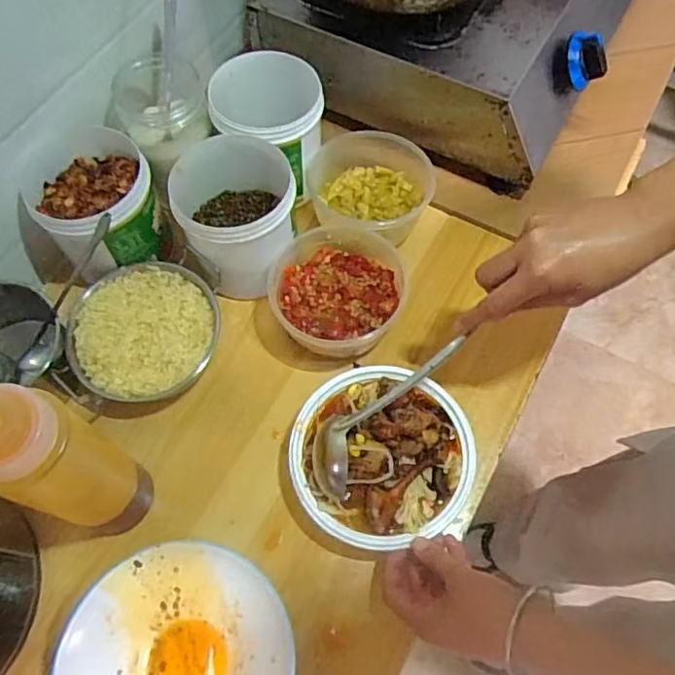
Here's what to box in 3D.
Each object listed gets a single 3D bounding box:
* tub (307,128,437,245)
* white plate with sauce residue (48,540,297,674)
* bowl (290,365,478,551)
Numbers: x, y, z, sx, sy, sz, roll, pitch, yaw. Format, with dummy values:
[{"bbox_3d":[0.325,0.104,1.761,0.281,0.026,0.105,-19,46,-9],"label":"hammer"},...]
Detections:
[{"bbox_3d":[0.033,-0.157,0.636,0.128,0.058,0.128,9,65,5],"label":"tub"},{"bbox_3d":[-0.121,0.251,0.457,0.173,0.049,0.164,0,65,1],"label":"white plate with sauce residue"},{"bbox_3d":[0.039,0.102,0.521,0.156,0.050,0.150,0,65,1],"label":"bowl"}]

